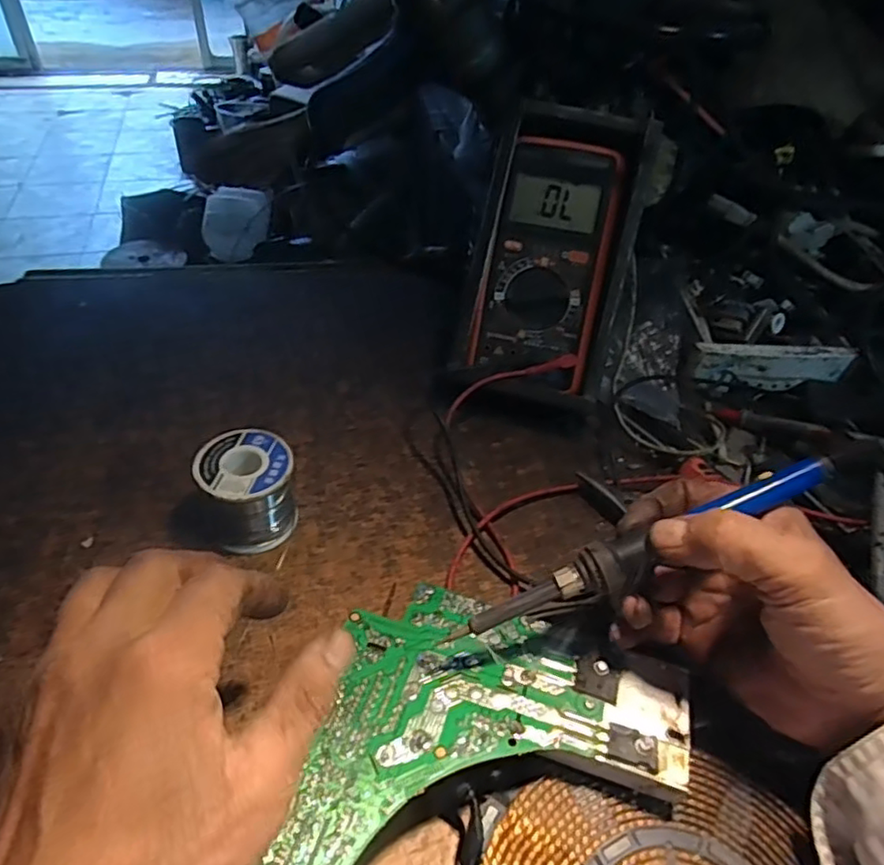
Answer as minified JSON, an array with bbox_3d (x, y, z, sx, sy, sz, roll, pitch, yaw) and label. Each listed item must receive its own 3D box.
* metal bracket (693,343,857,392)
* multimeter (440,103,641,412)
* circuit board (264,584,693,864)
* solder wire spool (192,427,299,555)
[{"bbox_3d":[0.262,-0.052,0.498,0.120,0.030,0.021,5,44,0],"label":"metal bracket"},{"bbox_3d":[0.078,-0.125,0.449,0.104,0.206,0.034,13,0,8],"label":"multimeter"},{"bbox_3d":[0.026,0.136,0.266,0.159,0.019,0.148,10,44,5],"label":"circuit board"},{"bbox_3d":[-0.110,0.034,0.365,0.050,0.050,0.052,3,44,-3],"label":"solder wire spool"}]

